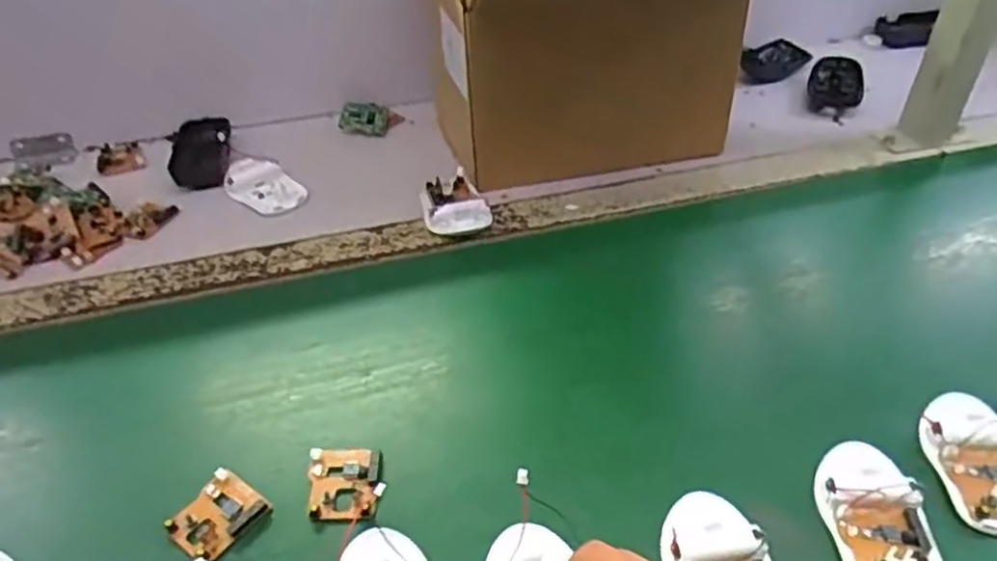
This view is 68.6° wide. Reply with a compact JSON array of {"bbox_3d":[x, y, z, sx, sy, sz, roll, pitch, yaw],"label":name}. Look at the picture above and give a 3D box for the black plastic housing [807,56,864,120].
[{"bbox_3d":[0.396,-0.231,0.855,0.059,0.024,0.097,15,43,18],"label":"black plastic housing"}]

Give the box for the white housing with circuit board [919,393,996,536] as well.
[{"bbox_3d":[0.303,0.110,0.454,0.052,0.023,0.094,-1,41,1],"label":"white housing with circuit board"}]

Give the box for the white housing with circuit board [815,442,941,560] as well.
[{"bbox_3d":[0.222,0.135,0.426,0.057,0.022,0.096,3,41,5],"label":"white housing with circuit board"}]

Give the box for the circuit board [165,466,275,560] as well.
[{"bbox_3d":[-0.171,0.143,0.443,0.045,0.008,0.052,26,48,28],"label":"circuit board"}]

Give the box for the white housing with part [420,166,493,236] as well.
[{"bbox_3d":[-0.044,-0.082,0.691,0.058,0.025,0.100,-10,42,-10],"label":"white housing with part"}]

